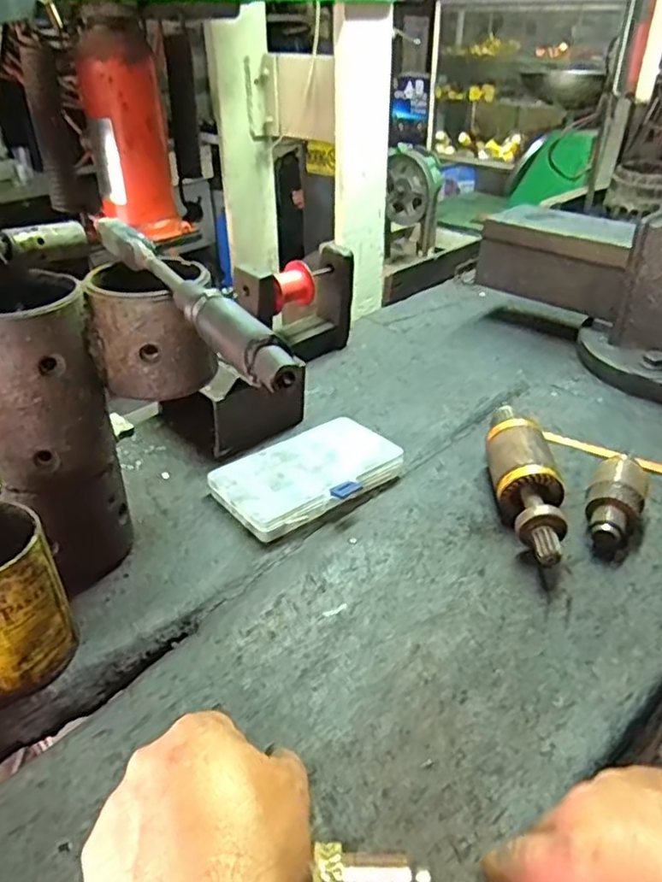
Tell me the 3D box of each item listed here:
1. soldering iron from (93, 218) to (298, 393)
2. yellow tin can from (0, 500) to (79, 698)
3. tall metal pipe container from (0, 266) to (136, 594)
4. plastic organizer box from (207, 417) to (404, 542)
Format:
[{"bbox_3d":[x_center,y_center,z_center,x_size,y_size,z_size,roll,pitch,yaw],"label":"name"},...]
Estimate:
[{"bbox_3d":[-0.096,-0.099,0.419,0.027,0.032,0.251,-21,39,-28],"label":"soldering iron"},{"bbox_3d":[-0.222,0.112,0.437,0.073,0.123,0.071,0,34,0],"label":"yellow tin can"},{"bbox_3d":[-0.211,-0.001,0.495,0.087,0.231,0.093,-15,37,-20],"label":"tall metal pipe container"},{"bbox_3d":[-0.022,0.034,0.628,0.172,0.031,0.112,-24,41,-31],"label":"plastic organizer box"}]

